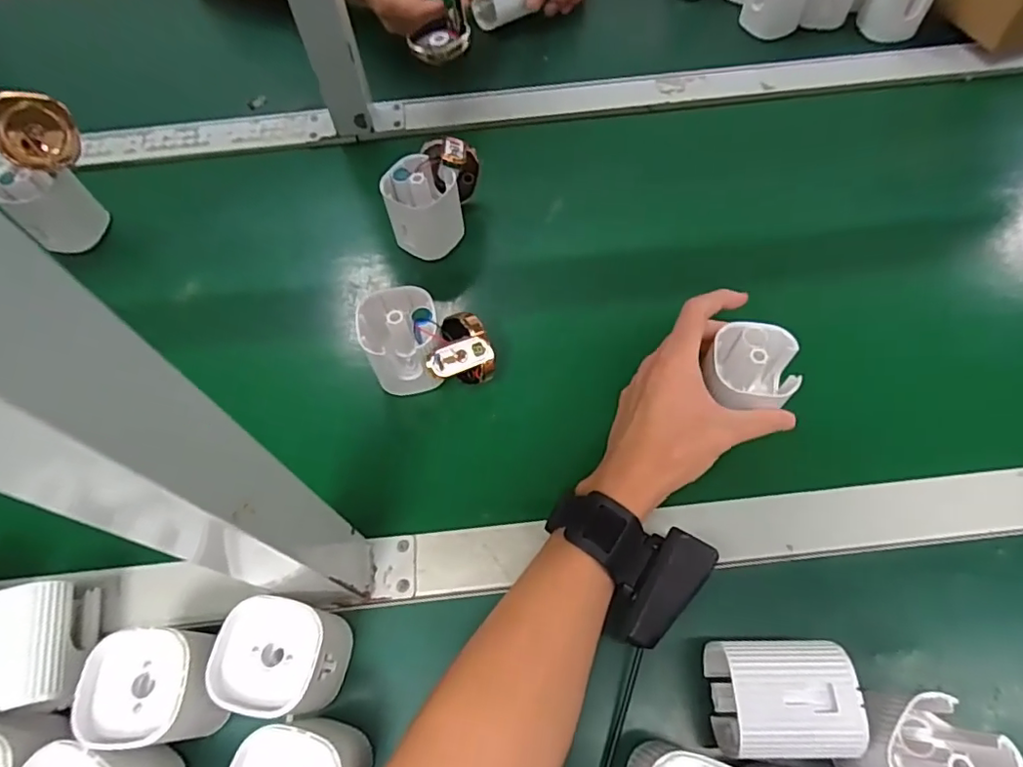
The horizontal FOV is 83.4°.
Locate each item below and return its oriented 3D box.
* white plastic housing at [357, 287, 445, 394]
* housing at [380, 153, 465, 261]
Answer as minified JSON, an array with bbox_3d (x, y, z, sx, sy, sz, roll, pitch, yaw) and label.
[{"bbox_3d":[-0.079,-0.030,0.421,0.057,0.061,0.065,-13,62,-8],"label":"white plastic housing"},{"bbox_3d":[-0.072,-0.147,0.480,0.059,0.059,0.056,-1,62,2],"label":"housing"}]

